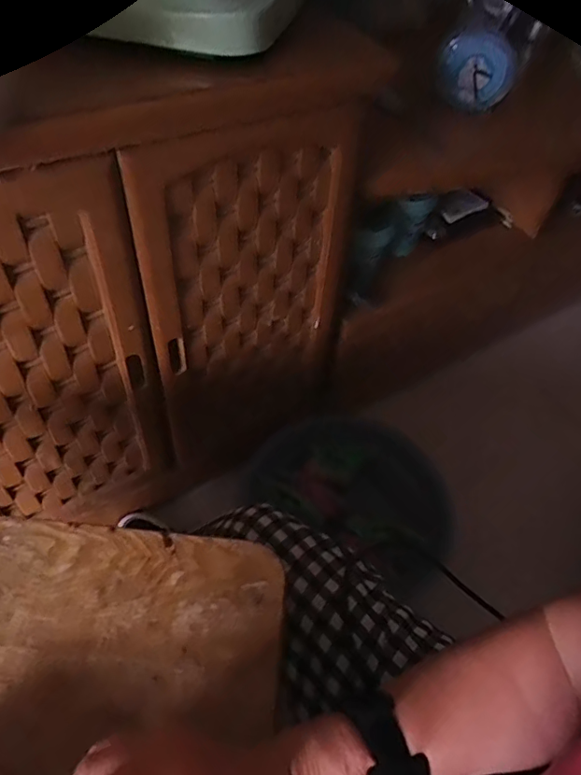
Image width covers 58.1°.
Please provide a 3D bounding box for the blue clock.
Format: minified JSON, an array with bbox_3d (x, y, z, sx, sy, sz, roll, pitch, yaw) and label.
[{"bbox_3d":[0.297,-0.509,0.840,0.121,0.101,0.037,7,51,0],"label":"blue clock"}]

